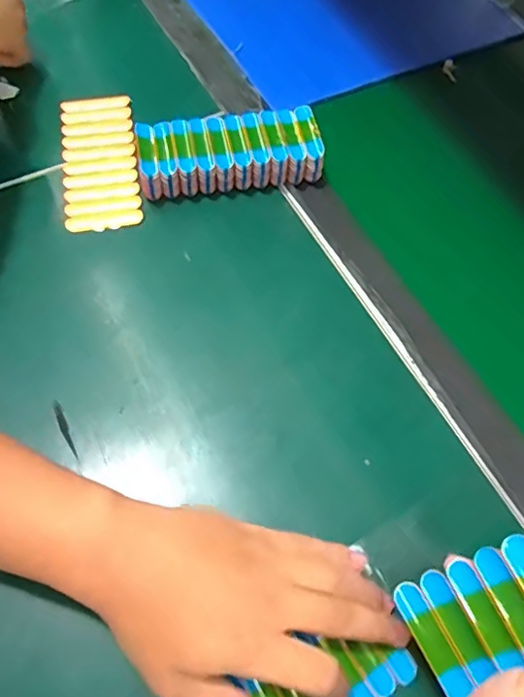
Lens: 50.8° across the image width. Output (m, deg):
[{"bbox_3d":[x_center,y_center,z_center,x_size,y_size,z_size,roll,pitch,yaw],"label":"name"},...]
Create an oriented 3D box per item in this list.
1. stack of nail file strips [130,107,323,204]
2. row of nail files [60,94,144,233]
[{"bbox_3d":[-0.029,-0.170,0.480,0.157,0.037,0.068,-7,63,-7],"label":"stack of nail file strips"},{"bbox_3d":[-0.144,-0.168,0.489,0.061,0.011,0.145,-8,63,-7],"label":"row of nail files"}]

